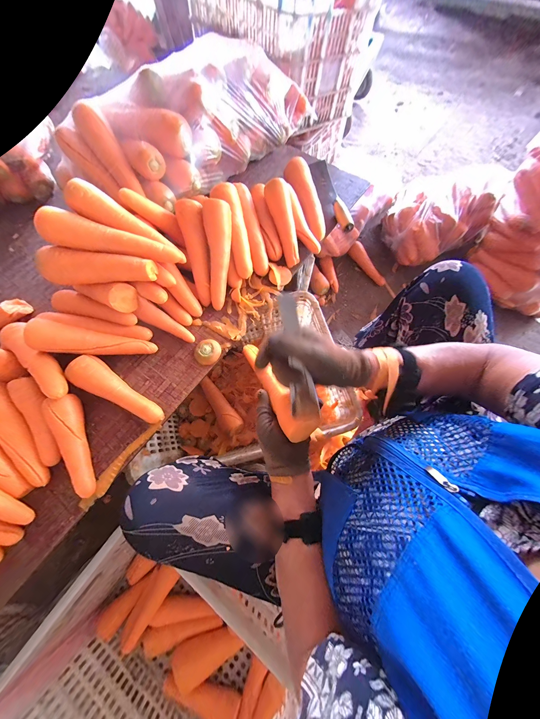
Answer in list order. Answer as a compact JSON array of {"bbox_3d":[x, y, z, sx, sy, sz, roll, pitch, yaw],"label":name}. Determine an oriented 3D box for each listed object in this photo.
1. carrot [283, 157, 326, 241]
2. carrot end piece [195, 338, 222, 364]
[{"bbox_3d":[0.092,-0.401,0.562,0.059,0.050,0.224,-15,71,-5],"label":"carrot"},{"bbox_3d":[-0.130,-0.017,0.473,0.051,0.014,0.054,0,70,0],"label":"carrot end piece"}]

